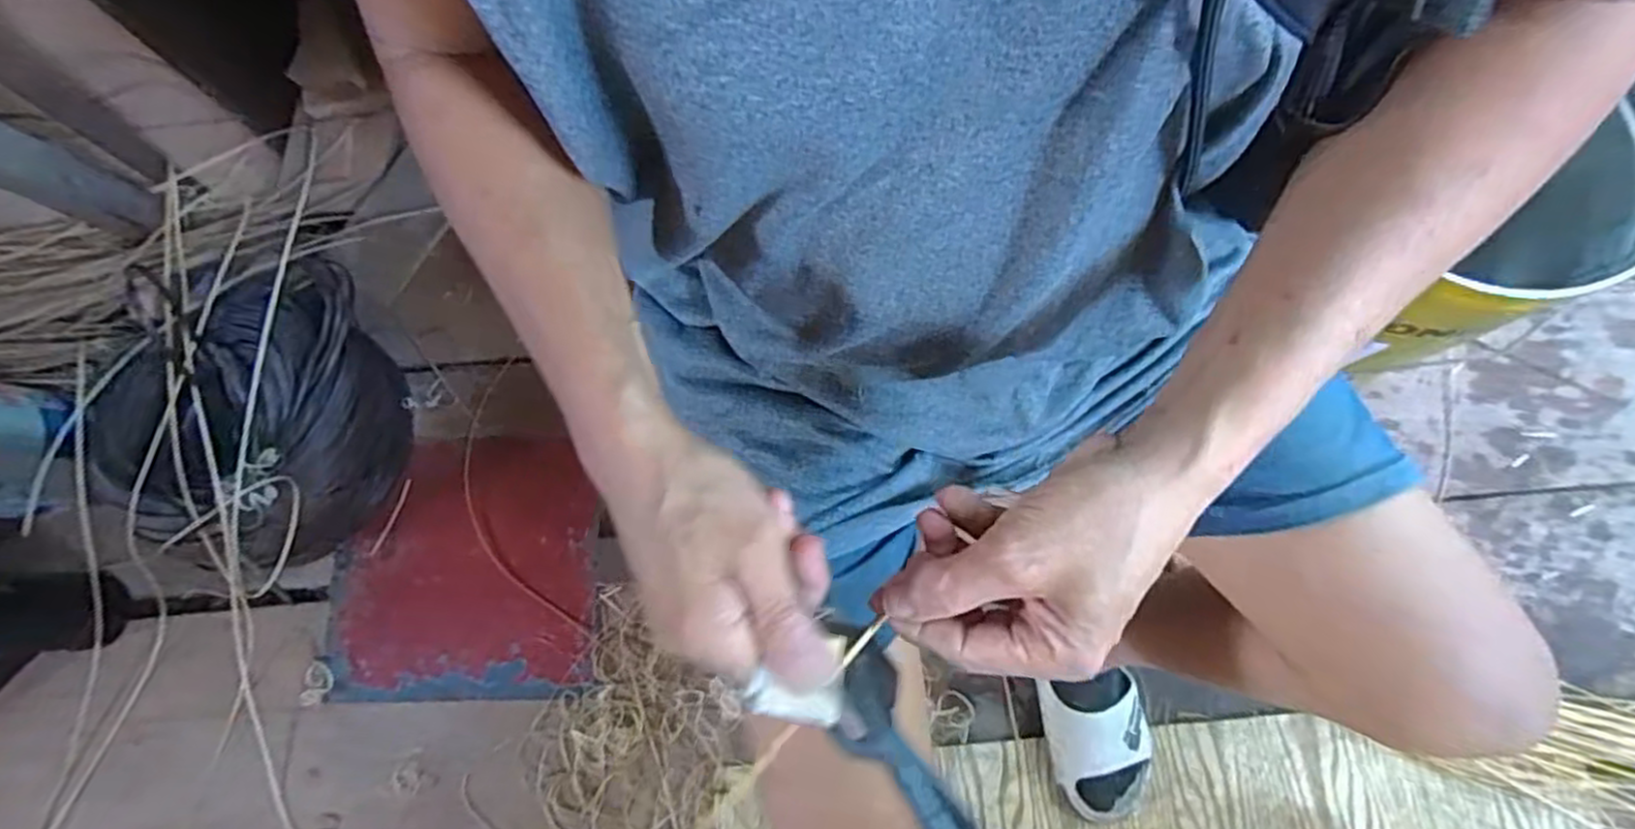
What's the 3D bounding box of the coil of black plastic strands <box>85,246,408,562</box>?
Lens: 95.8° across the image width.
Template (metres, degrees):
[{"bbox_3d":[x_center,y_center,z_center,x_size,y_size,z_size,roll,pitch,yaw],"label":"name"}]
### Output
[{"bbox_3d":[-0.648,0.005,0.839,0.290,0.198,0.316,3,77,5],"label":"coil of black plastic strands"}]

